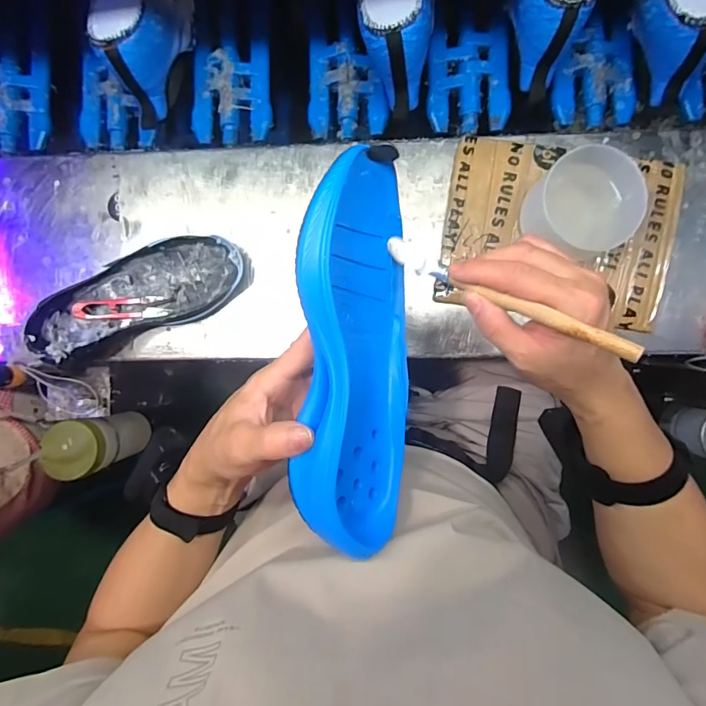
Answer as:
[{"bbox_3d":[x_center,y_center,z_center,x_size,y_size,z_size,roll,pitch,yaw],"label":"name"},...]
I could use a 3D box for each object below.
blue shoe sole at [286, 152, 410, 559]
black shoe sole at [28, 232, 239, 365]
[{"bbox_3d":[0.002,0.001,0.312,0.050,0.105,0.276,1,91,37],"label":"blue shoe sole"},{"bbox_3d":[-0.233,-0.065,0.466,0.239,0.042,0.096,-19,91,4],"label":"black shoe sole"}]

